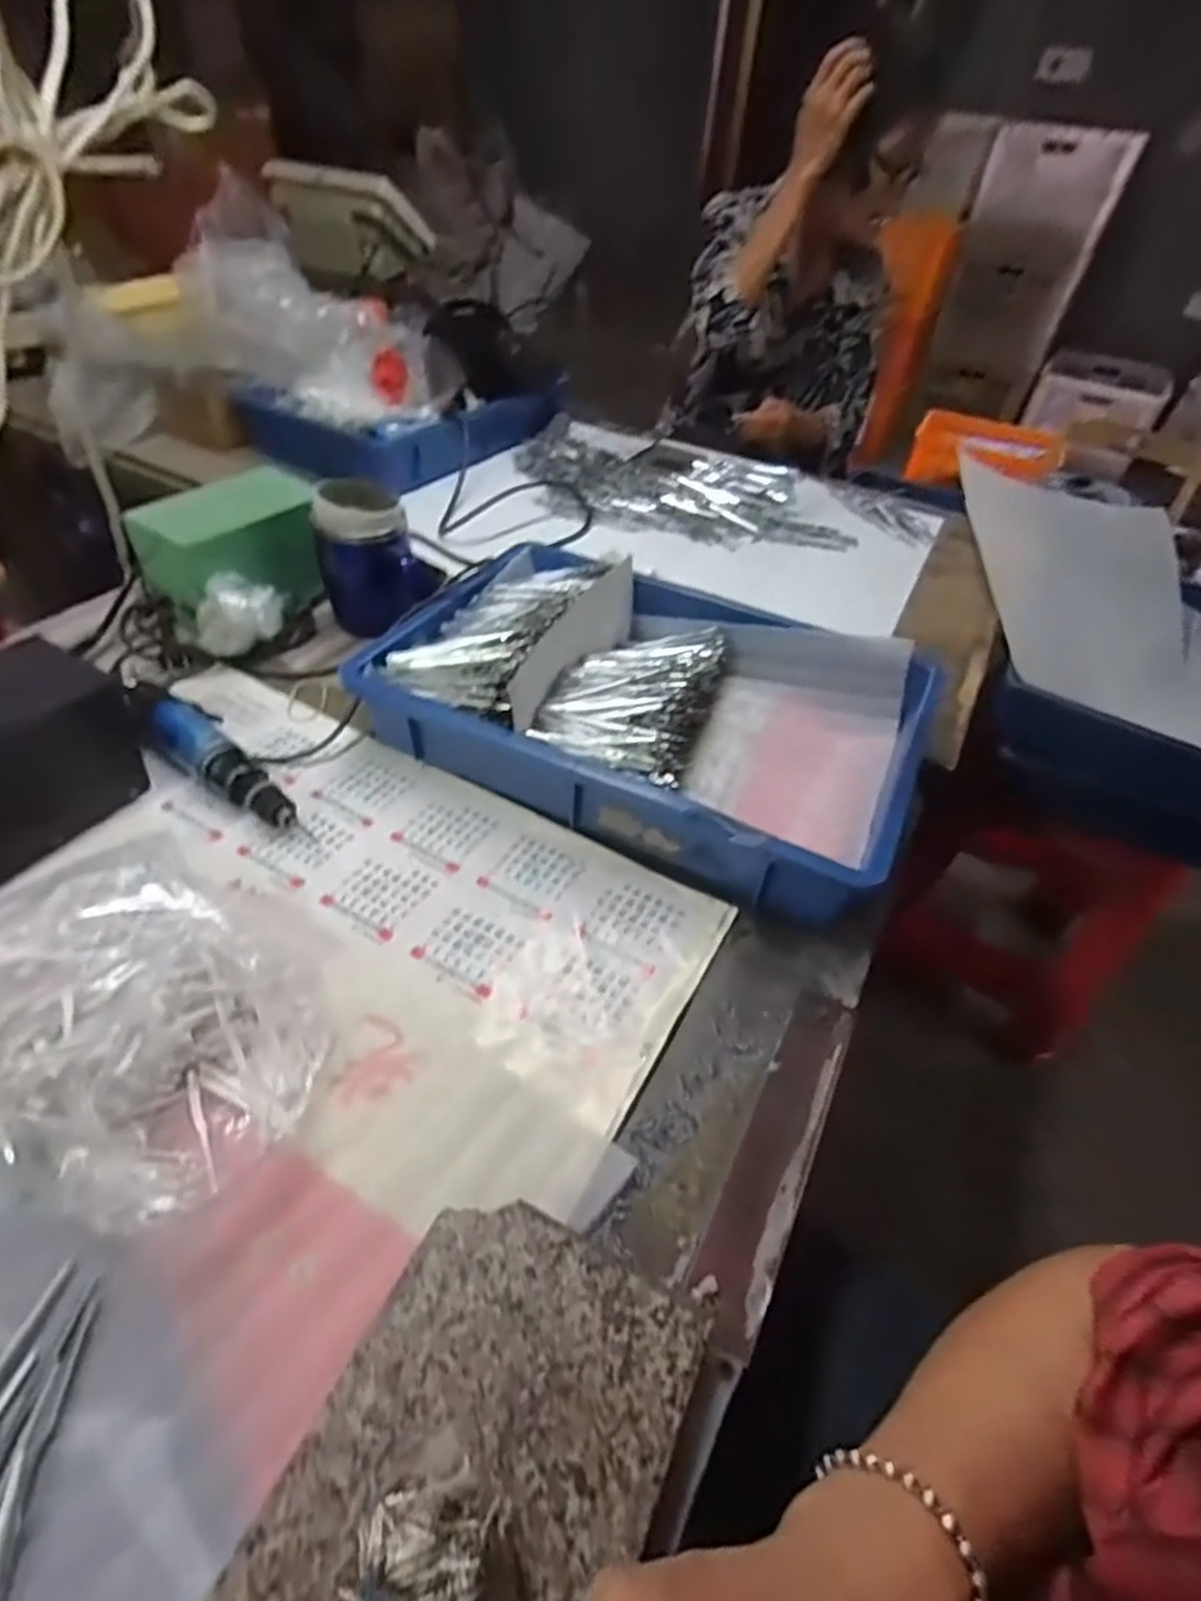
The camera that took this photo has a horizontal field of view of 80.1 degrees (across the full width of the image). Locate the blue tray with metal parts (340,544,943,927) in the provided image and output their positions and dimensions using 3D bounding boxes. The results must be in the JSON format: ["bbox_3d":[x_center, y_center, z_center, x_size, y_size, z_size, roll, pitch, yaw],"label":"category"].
[{"bbox_3d":[0.044,-0.085,0.600,0.412,0.089,0.275,22,48,17],"label":"blue tray with metal parts"}]

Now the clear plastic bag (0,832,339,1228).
[{"bbox_3d":[-0.256,0.105,0.398,0.212,0.076,0.180,23,48,19],"label":"clear plastic bag"}]

